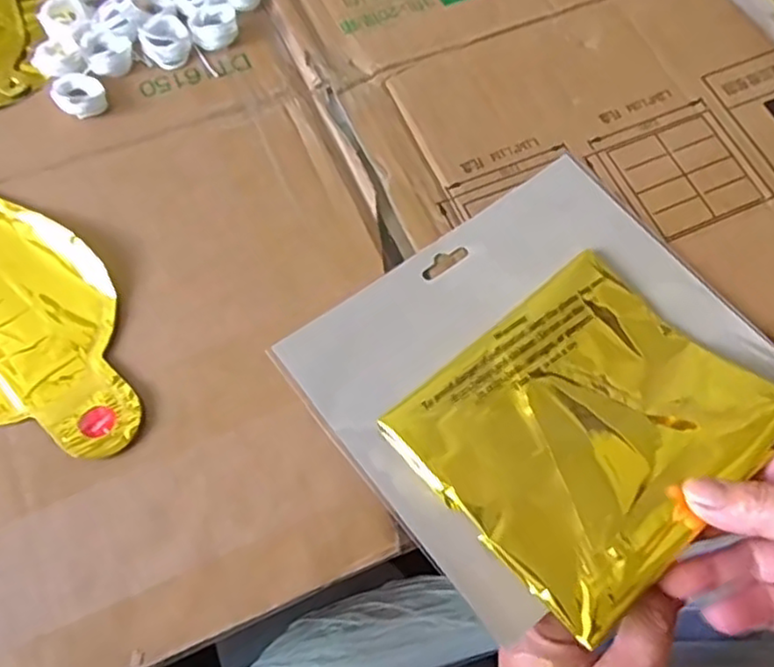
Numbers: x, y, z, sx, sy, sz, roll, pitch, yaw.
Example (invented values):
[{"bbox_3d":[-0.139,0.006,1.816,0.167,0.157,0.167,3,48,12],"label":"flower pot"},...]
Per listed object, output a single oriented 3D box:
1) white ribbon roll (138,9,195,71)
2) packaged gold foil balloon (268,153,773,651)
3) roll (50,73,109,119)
[{"bbox_3d":[-0.128,-0.169,0.395,0.027,0.009,0.034,-33,72,-14],"label":"white ribbon roll"},{"bbox_3d":[0.078,0.018,0.317,0.192,0.025,0.180,-35,73,-15],"label":"packaged gold foil balloon"},{"bbox_3d":[-0.168,-0.131,0.375,0.026,0.010,0.027,1,67,-1],"label":"roll"}]

